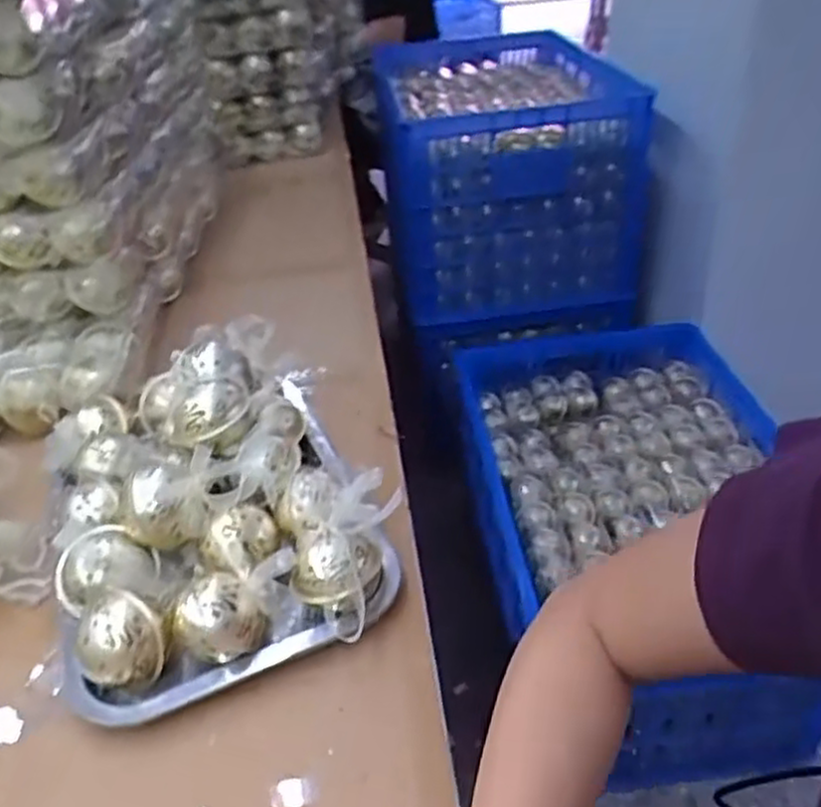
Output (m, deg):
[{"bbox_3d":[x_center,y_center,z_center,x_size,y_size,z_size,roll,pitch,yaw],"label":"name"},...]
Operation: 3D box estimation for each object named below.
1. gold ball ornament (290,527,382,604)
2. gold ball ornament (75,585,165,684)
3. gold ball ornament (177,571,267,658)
[{"bbox_3d":[-0.045,0.106,0.464,0.048,0.050,0.043,4,37,12],"label":"gold ball ornament"},{"bbox_3d":[-0.169,0.142,0.434,0.040,0.045,0.044,24,45,33],"label":"gold ball ornament"},{"bbox_3d":[-0.113,0.132,0.443,0.043,0.045,0.043,-3,36,2],"label":"gold ball ornament"}]

